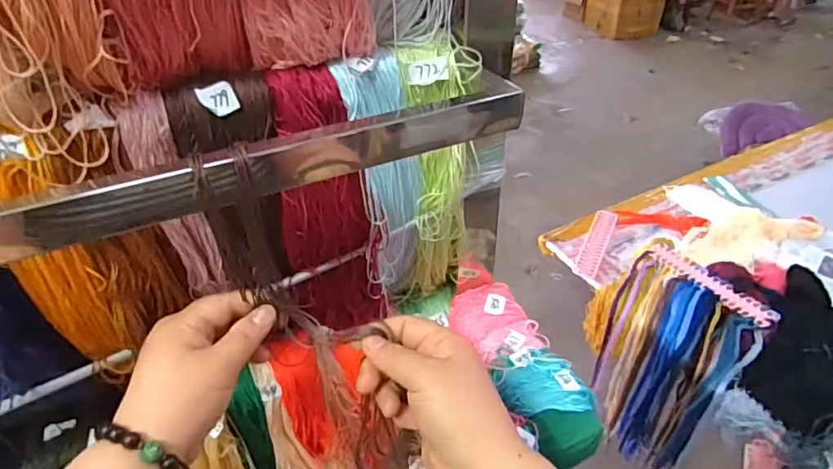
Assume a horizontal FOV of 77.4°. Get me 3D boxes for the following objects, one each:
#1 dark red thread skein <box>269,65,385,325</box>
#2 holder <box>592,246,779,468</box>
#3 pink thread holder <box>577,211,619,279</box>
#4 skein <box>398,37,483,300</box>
[{"bbox_3d":[-0.076,-0.012,0.445,0.084,0.239,0.049,-17,41,-19],"label":"dark red thread skein"},{"bbox_3d":[0.596,0.306,1.259,0.271,0.425,0.297,-29,47,-31],"label":"holder"},{"bbox_3d":[0.489,0.016,1.396,0.058,0.013,0.293,17,42,21],"label":"pink thread holder"},{"bbox_3d":[0.020,-0.041,0.486,0.058,0.267,0.043,1,38,2],"label":"skein"}]

